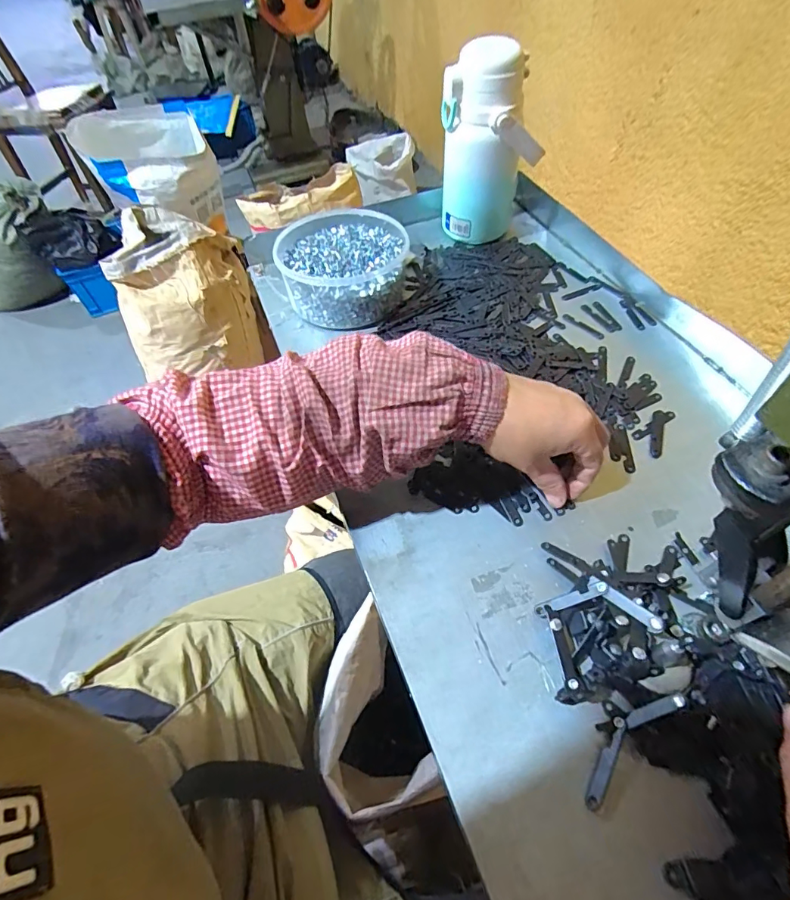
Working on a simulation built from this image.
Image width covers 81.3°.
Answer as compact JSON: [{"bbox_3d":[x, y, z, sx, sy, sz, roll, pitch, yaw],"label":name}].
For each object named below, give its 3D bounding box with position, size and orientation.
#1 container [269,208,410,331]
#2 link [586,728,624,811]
[{"bbox_3d":[-0.058,-0.218,0.550,0.155,0.061,0.164,-2,53,3],"label":"container"},{"bbox_3d":[0.125,0.189,0.274,0.009,0.005,0.047,27,60,22],"label":"link"}]

